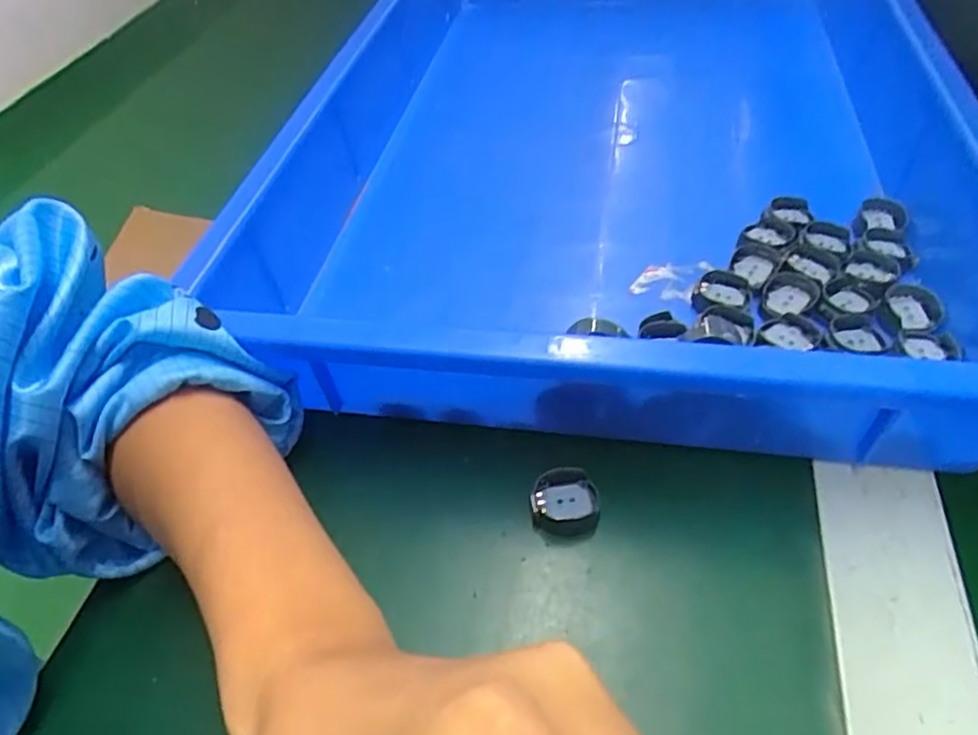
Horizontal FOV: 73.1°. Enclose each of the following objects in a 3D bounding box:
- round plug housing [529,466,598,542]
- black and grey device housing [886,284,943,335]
[{"bbox_3d":[0.032,0.058,0.280,0.028,0.010,0.029,-3,48,3],"label":"round plug housing"},{"bbox_3d":[0.209,-0.029,0.324,0.024,0.007,0.025,-3,52,3],"label":"black and grey device housing"}]

